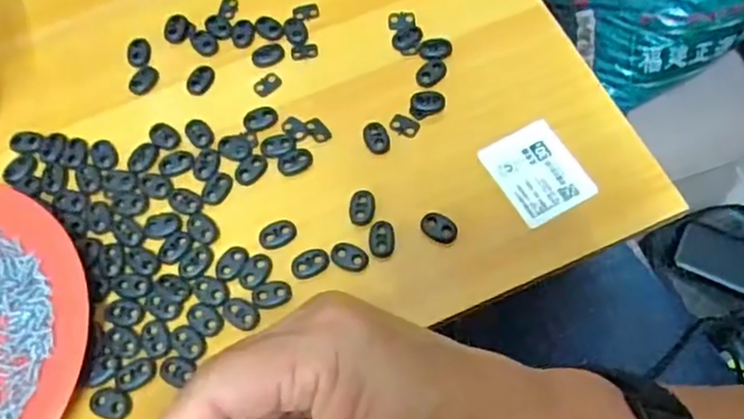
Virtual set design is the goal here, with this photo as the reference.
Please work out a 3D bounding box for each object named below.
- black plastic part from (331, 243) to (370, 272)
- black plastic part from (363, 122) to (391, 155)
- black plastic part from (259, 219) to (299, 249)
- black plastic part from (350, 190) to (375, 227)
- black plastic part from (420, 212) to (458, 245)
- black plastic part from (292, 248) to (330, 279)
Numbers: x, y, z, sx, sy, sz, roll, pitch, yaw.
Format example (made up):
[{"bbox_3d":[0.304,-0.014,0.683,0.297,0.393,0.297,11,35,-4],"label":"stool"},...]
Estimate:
[{"bbox_3d":[-0.013,0.027,0.380,0.022,0.004,0.014,21,69,12],"label":"black plastic part"},{"bbox_3d":[0.003,-0.045,0.413,0.015,0.005,0.020,-16,67,-3],"label":"black plastic part"},{"bbox_3d":[-0.055,0.014,0.388,0.022,0.004,0.016,-28,68,-9],"label":"black plastic part"},{"bbox_3d":[-0.006,-0.001,0.393,0.014,0.004,0.022,4,67,5],"label":"black plastic part"},{"bbox_3d":[0.039,0.010,0.385,0.022,0.005,0.016,31,72,15],"label":"black plastic part"},{"bbox_3d":[-0.036,0.031,0.380,0.022,0.004,0.015,-18,67,-4],"label":"black plastic part"}]

